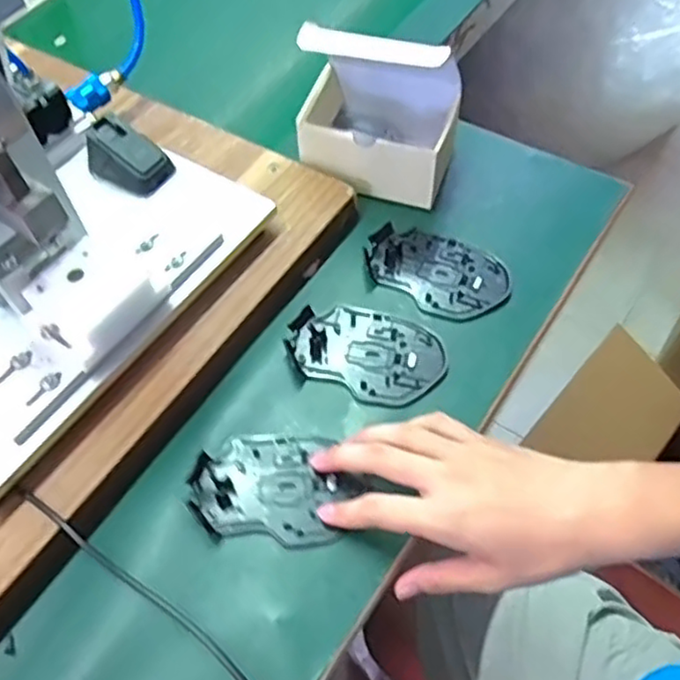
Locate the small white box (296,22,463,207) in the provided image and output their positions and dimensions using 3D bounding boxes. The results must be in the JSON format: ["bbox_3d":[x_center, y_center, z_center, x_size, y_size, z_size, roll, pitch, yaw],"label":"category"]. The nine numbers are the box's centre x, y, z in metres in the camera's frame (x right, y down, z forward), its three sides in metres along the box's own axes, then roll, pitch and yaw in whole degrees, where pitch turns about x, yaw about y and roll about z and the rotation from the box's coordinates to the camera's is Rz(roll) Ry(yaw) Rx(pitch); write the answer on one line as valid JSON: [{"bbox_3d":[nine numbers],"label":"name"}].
[{"bbox_3d":[0.032,-0.196,0.566,0.117,0.130,0.093,16,60,13],"label":"small white box"}]

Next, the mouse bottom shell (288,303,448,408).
[{"bbox_3d":[0.019,0.009,0.510,0.112,0.013,0.068,17,60,14],"label":"mouse bottom shell"}]

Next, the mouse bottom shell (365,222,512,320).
[{"bbox_3d":[0.077,-0.057,0.553,0.113,0.012,0.074,34,65,22],"label":"mouse bottom shell"}]

